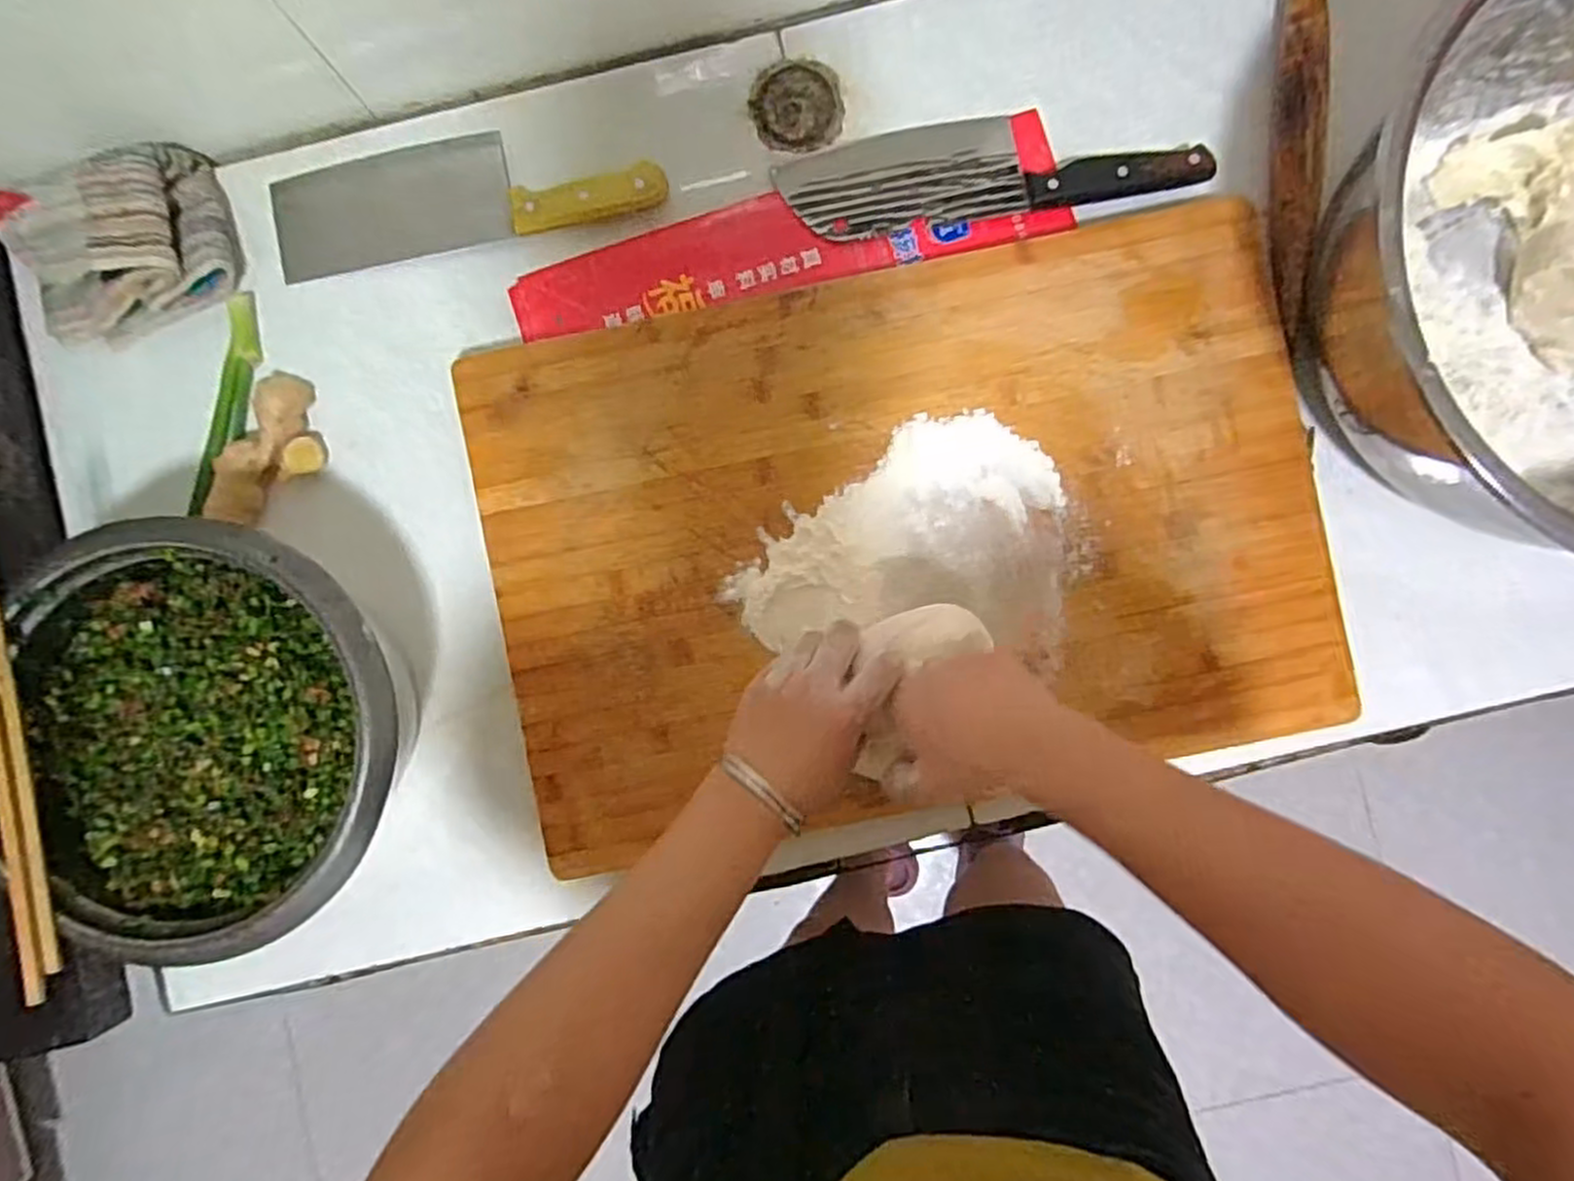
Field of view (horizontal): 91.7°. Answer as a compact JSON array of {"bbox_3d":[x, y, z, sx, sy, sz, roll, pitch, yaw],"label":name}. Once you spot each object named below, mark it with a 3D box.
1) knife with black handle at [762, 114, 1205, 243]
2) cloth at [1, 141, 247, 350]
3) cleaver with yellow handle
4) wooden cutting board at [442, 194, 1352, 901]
[{"bbox_3d":[0.144,-0.304,0.546,0.293,0.015,0.072,-6,85,2],"label":"knife with black handle"},{"bbox_3d":[-0.475,-0.245,0.540,0.152,0.054,0.107,-19,88,0],"label":"cloth"},{"bbox_3d":[-0.236,-0.292,0.554,0.284,0.019,0.082,-11,85,2],"label":"cleaver with yellow handle"},{"bbox_3d":[0.078,-0.037,0.520,0.558,0.019,0.360,-11,85,2],"label":"wooden cutting board"}]

